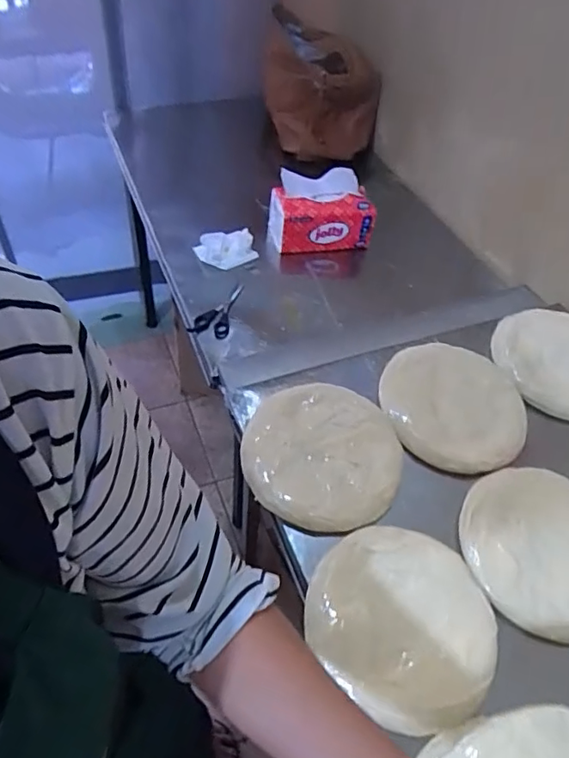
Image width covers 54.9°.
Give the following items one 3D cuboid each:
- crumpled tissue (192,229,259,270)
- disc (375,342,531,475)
[{"bbox_3d":[-0.116,-0.255,1.079,0.118,0.050,0.056,-3,51,-8],"label":"crumpled tissue"},{"bbox_3d":[0.234,0.034,0.775,0.189,0.029,0.210,3,45,12],"label":"disc"}]

